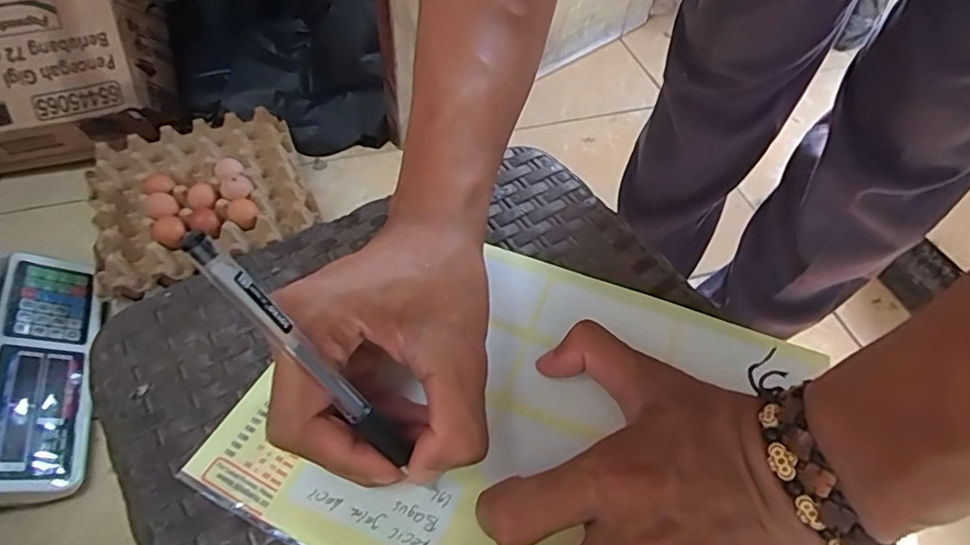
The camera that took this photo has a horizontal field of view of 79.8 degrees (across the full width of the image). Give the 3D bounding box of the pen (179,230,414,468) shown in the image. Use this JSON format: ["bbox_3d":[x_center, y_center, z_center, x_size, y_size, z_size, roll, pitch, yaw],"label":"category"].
[{"bbox_3d":[-0.058,0.032,0.201,0.010,0.127,0.009,-1,48,28],"label":"pen"}]

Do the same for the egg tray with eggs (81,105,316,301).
[{"bbox_3d":[-0.426,-0.119,0.879,0.296,0.070,0.313,-19,56,-17],"label":"egg tray with eggs"}]

